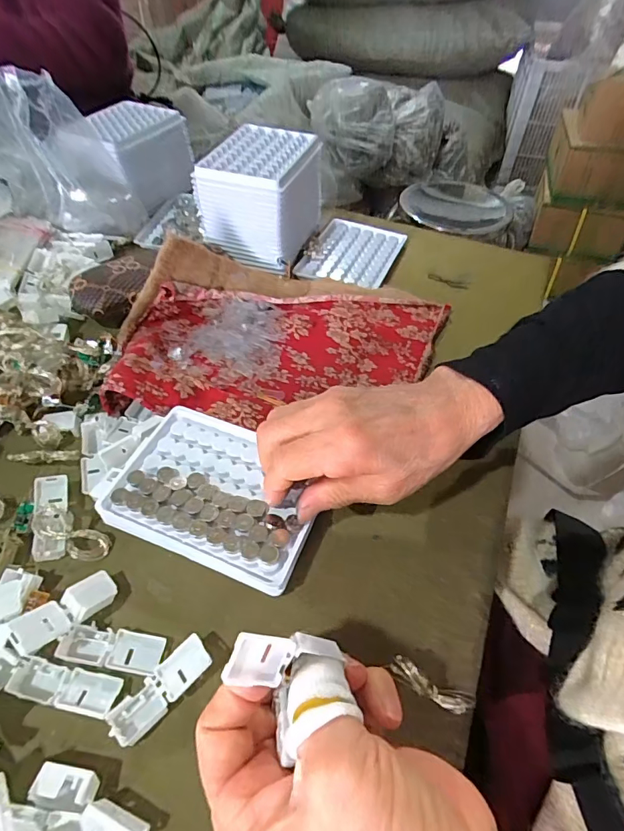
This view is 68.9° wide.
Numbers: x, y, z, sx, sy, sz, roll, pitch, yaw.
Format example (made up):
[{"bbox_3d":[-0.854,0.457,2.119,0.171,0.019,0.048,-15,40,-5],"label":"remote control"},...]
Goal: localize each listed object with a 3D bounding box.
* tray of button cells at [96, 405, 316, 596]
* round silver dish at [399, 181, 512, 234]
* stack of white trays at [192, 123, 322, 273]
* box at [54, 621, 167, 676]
[{"bbox_3d":[-0.062,0.048,0.302,0.134,0.019,0.093,21,52,11],"label":"tray of button cells"},{"bbox_3d":[0.349,-0.530,1.143,0.240,0.053,0.206,-5,50,-7],"label":"round silver dish"},{"bbox_3d":[-0.050,-0.236,0.487,0.099,0.087,0.121,17,51,11],"label":"stack of white trays"},{"bbox_3d":[-0.111,0.129,0.252,0.056,0.009,0.020,8,50,4],"label":"box"}]

